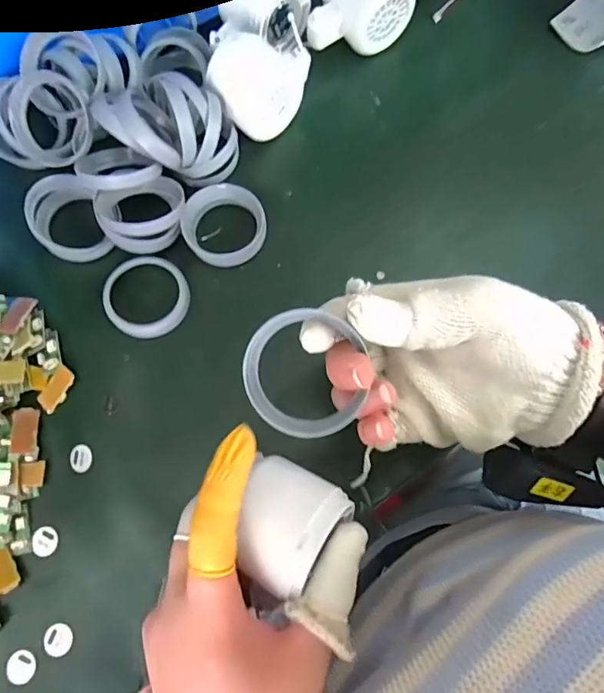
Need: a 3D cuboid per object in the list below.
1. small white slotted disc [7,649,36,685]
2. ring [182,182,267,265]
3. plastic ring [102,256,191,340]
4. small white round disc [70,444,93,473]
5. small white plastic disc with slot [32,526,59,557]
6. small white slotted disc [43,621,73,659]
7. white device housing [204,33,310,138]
[{"bbox_3d":[-0.166,0.190,0.278,0.016,0.004,0.018,-30,77,-7],"label":"small white slotted disc"},{"bbox_3d":[-0.056,-0.089,0.349,0.059,0.023,0.056,0,75,0],"label":"ring"},{"bbox_3d":[-0.112,-0.036,0.336,0.059,0.008,0.060,0,75,0],"label":"plastic ring"},{"bbox_3d":[-0.144,0.073,0.307,0.014,0.004,0.018,-11,81,-4],"label":"small white round disc"},{"bbox_3d":[-0.163,0.124,0.298,0.014,0.004,0.017,-14,76,-3],"label":"small white plastic disc with slot"},{"bbox_3d":[-0.147,0.177,0.283,0.017,0.004,0.017,-32,77,-8],"label":"small white slotted disc"},{"bbox_3d":[-0.031,-0.197,0.363,0.078,0.050,0.068,-7,75,-1],"label":"white device housing"}]

